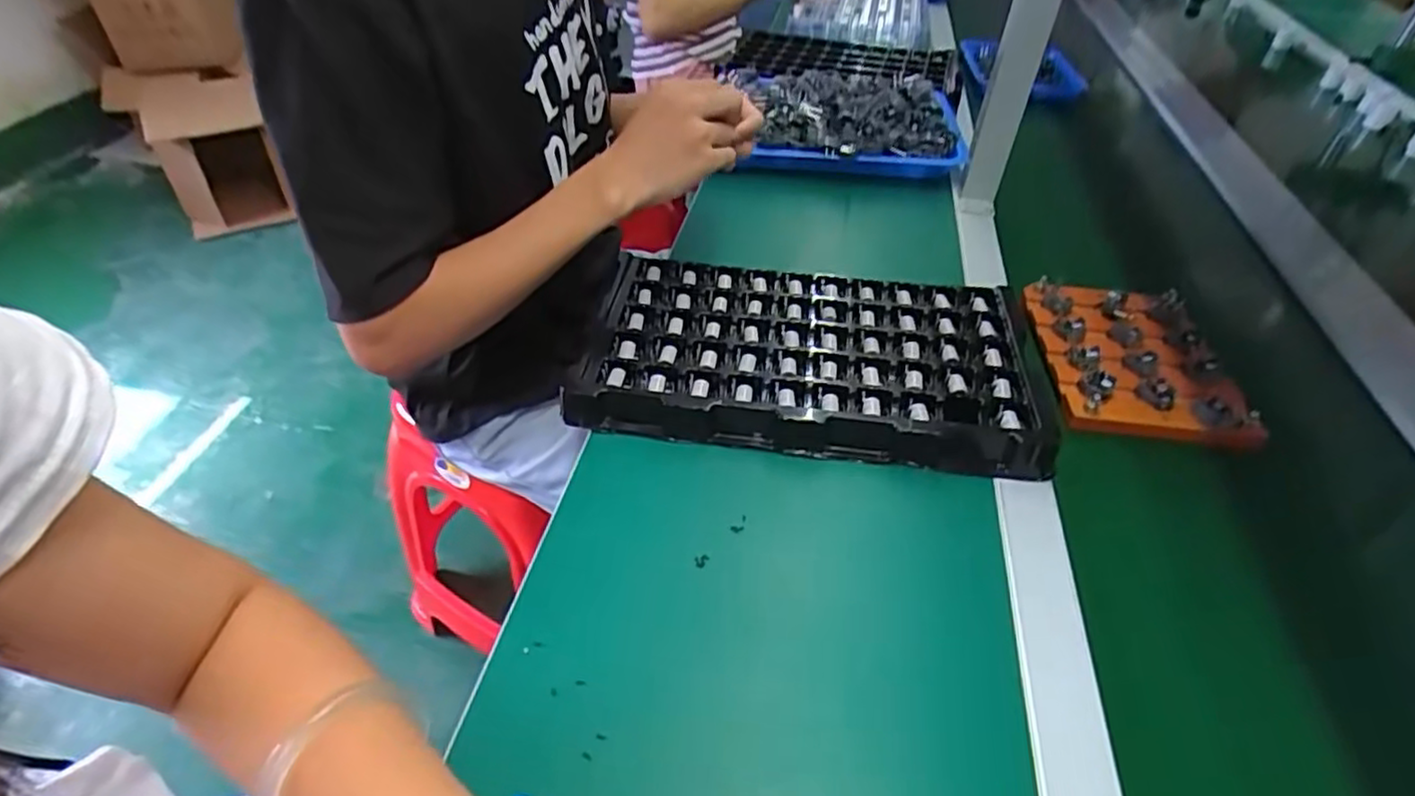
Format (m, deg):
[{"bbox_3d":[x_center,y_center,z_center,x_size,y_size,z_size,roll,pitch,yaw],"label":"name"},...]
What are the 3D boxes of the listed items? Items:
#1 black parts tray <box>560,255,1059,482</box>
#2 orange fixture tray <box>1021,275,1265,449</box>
[{"bbox_3d":[0.076,-0.039,0.591,0.375,0.034,0.210,5,43,6],"label":"black parts tray"},{"bbox_3d":[0.364,-0.037,0.615,0.142,0.028,0.184,2,42,2],"label":"orange fixture tray"}]

